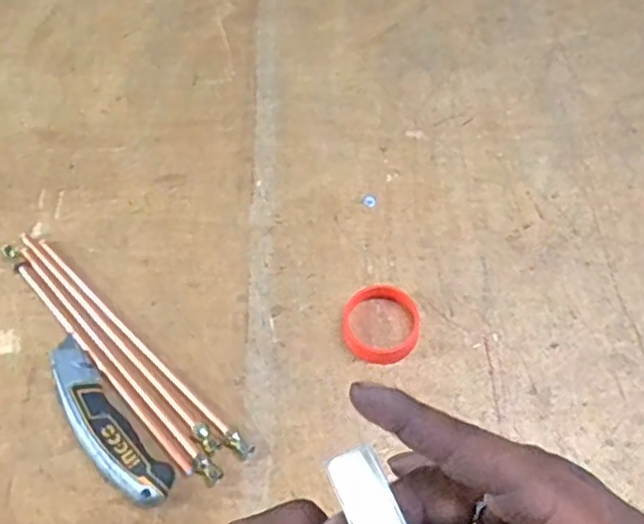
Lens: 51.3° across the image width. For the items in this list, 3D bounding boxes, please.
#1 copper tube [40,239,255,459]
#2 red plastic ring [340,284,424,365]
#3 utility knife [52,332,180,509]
[{"bbox_3d":[-0.167,0.070,0.605,0.298,0.007,0.012,39,70,21],"label":"copper tube"},{"bbox_3d":[0.053,0.055,0.597,0.070,0.021,0.066,-1,61,3],"label":"red plastic ring"},{"bbox_3d":[-0.184,0.133,0.560,0.042,0.025,0.170,-38,66,-16],"label":"utility knife"}]

